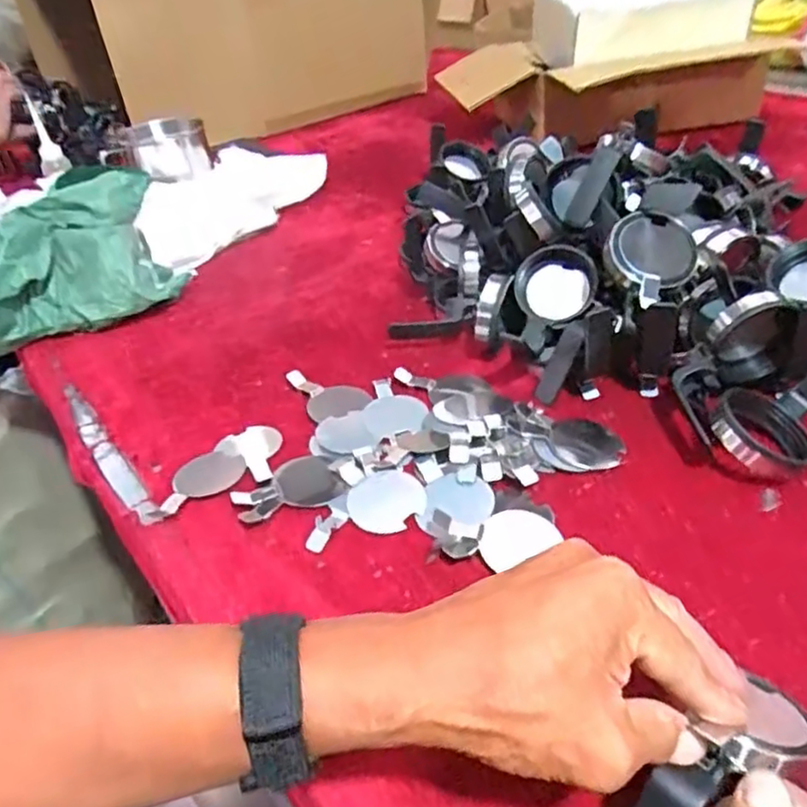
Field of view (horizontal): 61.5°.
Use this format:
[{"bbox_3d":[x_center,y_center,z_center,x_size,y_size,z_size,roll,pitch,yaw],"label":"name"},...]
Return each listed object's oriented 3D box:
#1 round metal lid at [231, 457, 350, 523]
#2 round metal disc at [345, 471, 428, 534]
[{"bbox_3d":[-0.087,0.062,0.515,0.081,0.006,0.056,-15,39,-9],"label":"round metal lid"},{"bbox_3d":[-0.012,0.072,0.495,0.055,0.007,0.053,-5,38,4],"label":"round metal disc"}]

